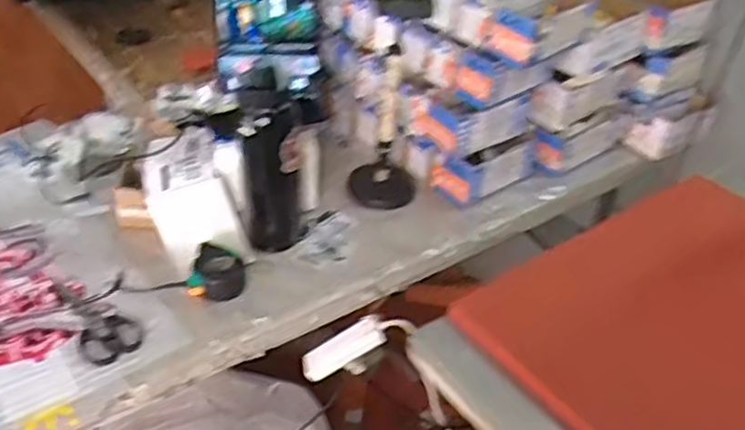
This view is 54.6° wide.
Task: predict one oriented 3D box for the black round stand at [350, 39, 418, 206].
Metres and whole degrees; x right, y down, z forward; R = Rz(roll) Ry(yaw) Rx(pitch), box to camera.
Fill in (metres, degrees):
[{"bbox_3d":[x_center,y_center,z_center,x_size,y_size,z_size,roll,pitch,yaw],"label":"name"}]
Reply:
[{"bbox_3d":[0.023,-0.124,1.075,0.101,0.234,0.087,6,37,1],"label":"black round stand"}]

